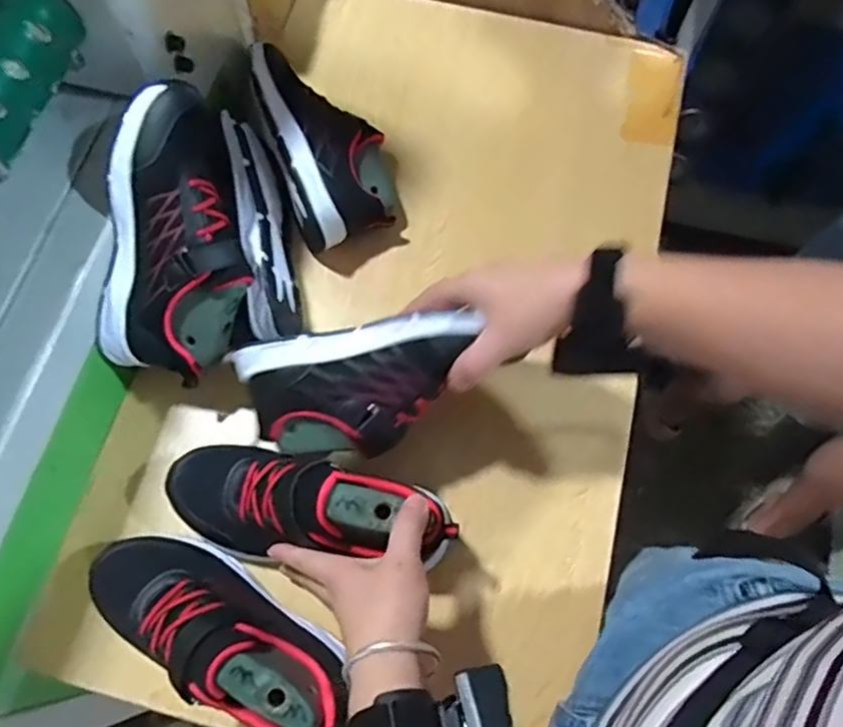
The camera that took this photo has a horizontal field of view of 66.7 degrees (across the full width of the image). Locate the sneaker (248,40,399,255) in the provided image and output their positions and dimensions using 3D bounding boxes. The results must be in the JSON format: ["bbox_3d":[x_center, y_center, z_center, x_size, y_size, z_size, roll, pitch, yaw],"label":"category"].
[{"bbox_3d":[-0.100,-0.229,0.656,0.113,0.086,0.225,-19,71,-8],"label":"sneaker"}]

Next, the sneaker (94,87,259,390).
[{"bbox_3d":[-0.207,-0.108,0.553,0.112,0.090,0.230,2,96,0],"label":"sneaker"}]

